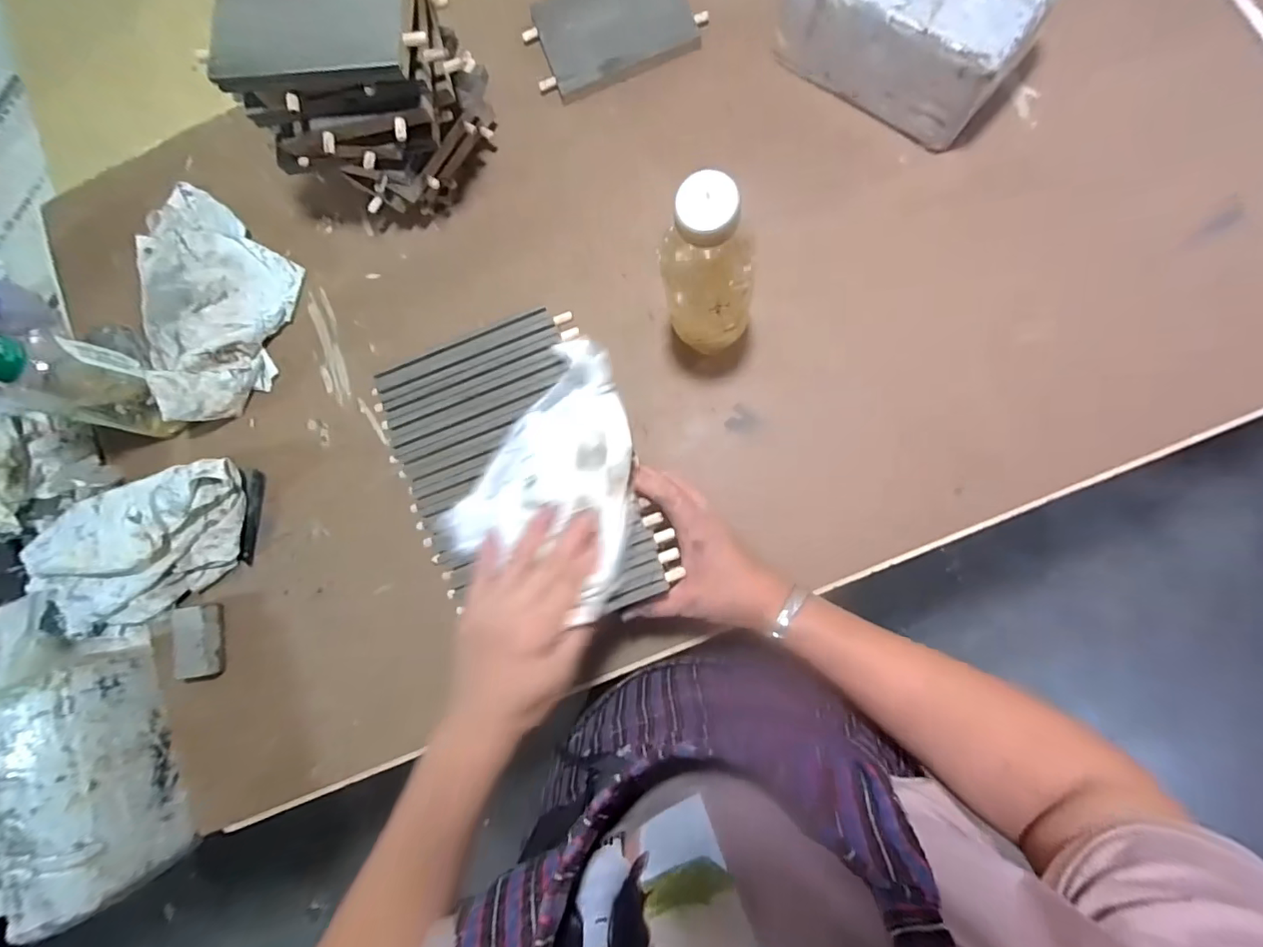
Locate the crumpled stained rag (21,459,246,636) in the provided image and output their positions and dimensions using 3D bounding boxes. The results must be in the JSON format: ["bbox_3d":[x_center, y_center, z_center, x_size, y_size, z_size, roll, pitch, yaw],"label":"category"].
[{"bbox_3d":[-0.506,0.078,0.542,0.245,0.046,0.134,-17,82,5],"label":"crumpled stained rag"}]

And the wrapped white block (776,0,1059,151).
[{"bbox_3d":[0.248,-0.409,0.475,0.201,0.105,0.125,40,90,9],"label":"wrapped white block"}]

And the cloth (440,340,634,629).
[{"bbox_3d":[-0.048,-0.007,0.393,0.129,0.040,0.181,21,89,7],"label":"cloth"}]

